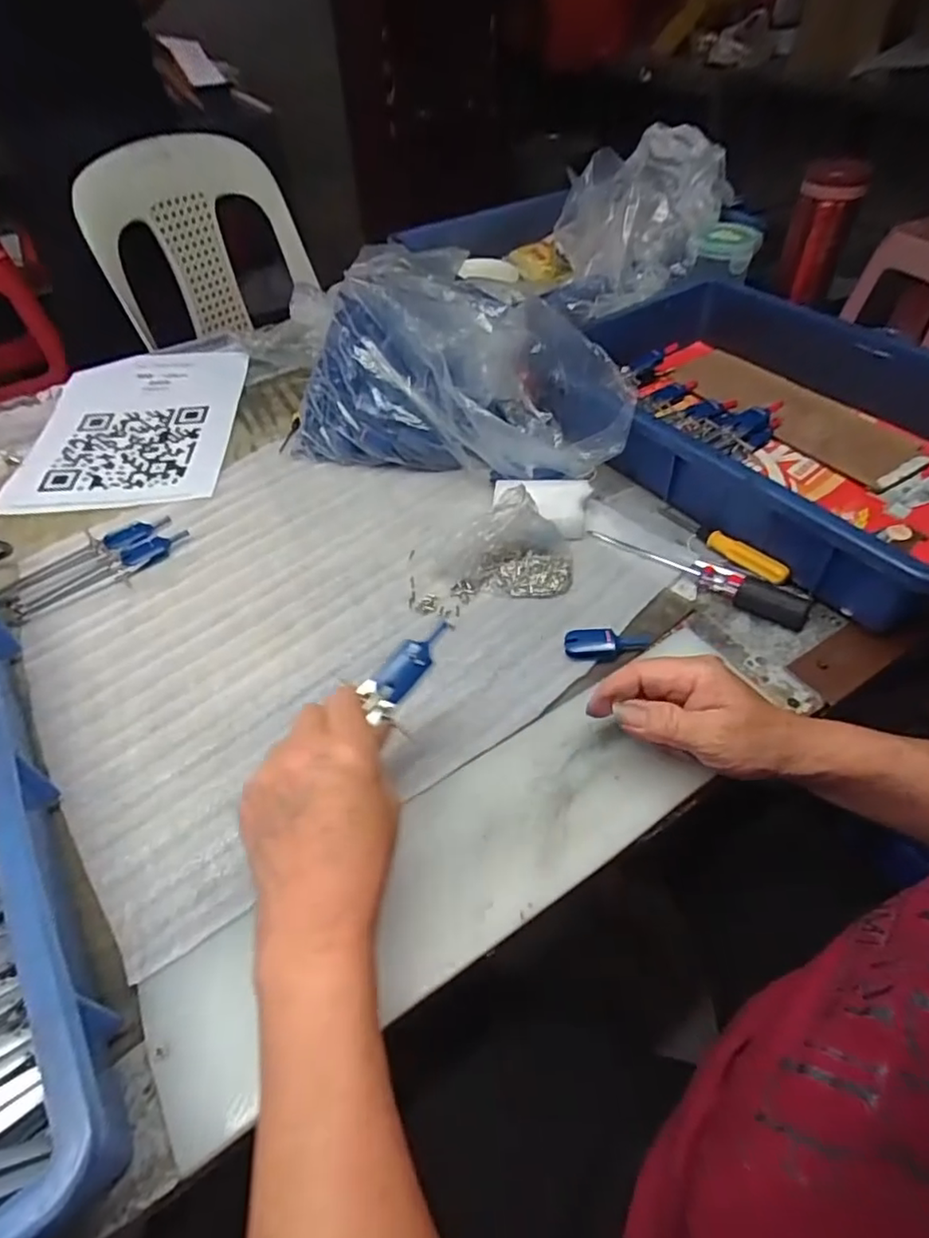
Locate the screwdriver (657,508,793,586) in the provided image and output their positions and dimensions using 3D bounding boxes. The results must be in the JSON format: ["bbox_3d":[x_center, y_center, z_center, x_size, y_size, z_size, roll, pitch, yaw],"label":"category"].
[{"bbox_3d":[0.212,-0.066,0.504,0.016,0.023,0.123,-27,53,-18],"label":"screwdriver"}]

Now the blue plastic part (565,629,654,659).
[{"bbox_3d":[0.103,0.017,0.438,0.062,0.012,0.020,-6,50,-2],"label":"blue plastic part"}]

